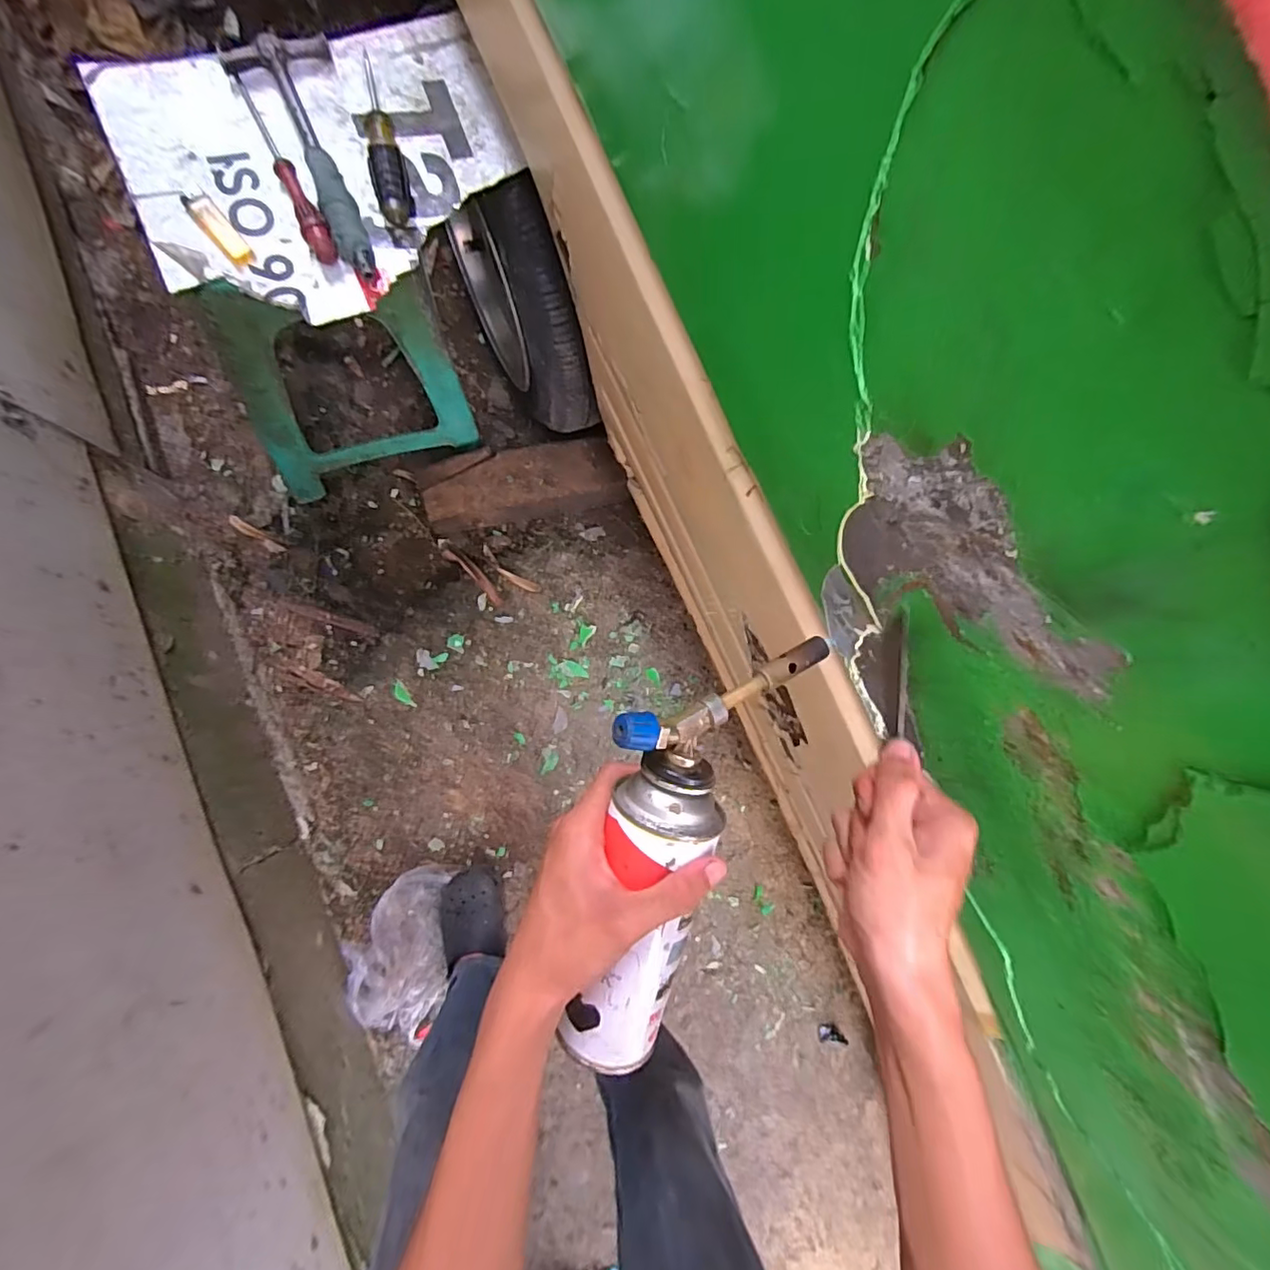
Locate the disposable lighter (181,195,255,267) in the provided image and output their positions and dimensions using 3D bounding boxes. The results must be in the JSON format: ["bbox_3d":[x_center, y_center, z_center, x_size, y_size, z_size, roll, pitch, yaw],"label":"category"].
[{"bbox_3d":[-0.404,-0.395,0.560,0.022,0.012,0.077,-41,90,-9],"label":"disposable lighter"}]

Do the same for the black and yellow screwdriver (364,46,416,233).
[{"bbox_3d":[-0.262,-0.515,0.593,0.033,0.026,0.185,-13,85,-8],"label":"black and yellow screwdriver"}]

